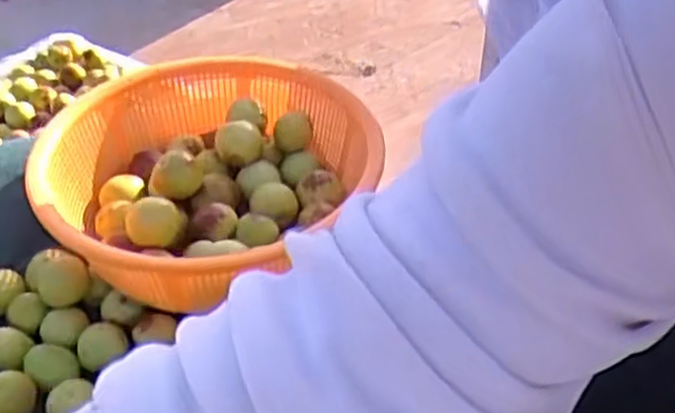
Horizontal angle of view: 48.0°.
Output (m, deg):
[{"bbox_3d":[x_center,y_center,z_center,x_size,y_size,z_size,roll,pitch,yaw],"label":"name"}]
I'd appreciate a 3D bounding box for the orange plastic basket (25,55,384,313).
[{"bbox_3d":[-0.102,-0.027,0.607,0.233,0.074,0.253,-1,42,1],"label":"orange plastic basket"}]

